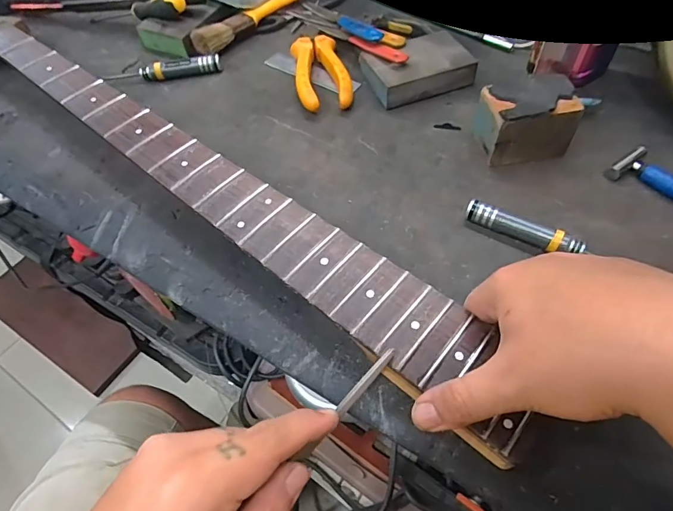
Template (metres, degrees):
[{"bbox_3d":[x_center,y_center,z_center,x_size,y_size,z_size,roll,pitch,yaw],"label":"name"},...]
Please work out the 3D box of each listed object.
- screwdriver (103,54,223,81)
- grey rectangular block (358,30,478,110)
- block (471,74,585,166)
[{"bbox_3d":[-0.193,-0.209,0.498,0.125,0.017,0.017,-6,55,-1],"label":"screwdriver"},{"bbox_3d":[0.083,-0.196,0.469,0.103,0.029,0.074,-19,56,-9],"label":"grey rectangular block"},{"bbox_3d":[0.165,-0.121,0.391,0.075,0.059,0.053,-7,55,-1],"label":"block"}]

